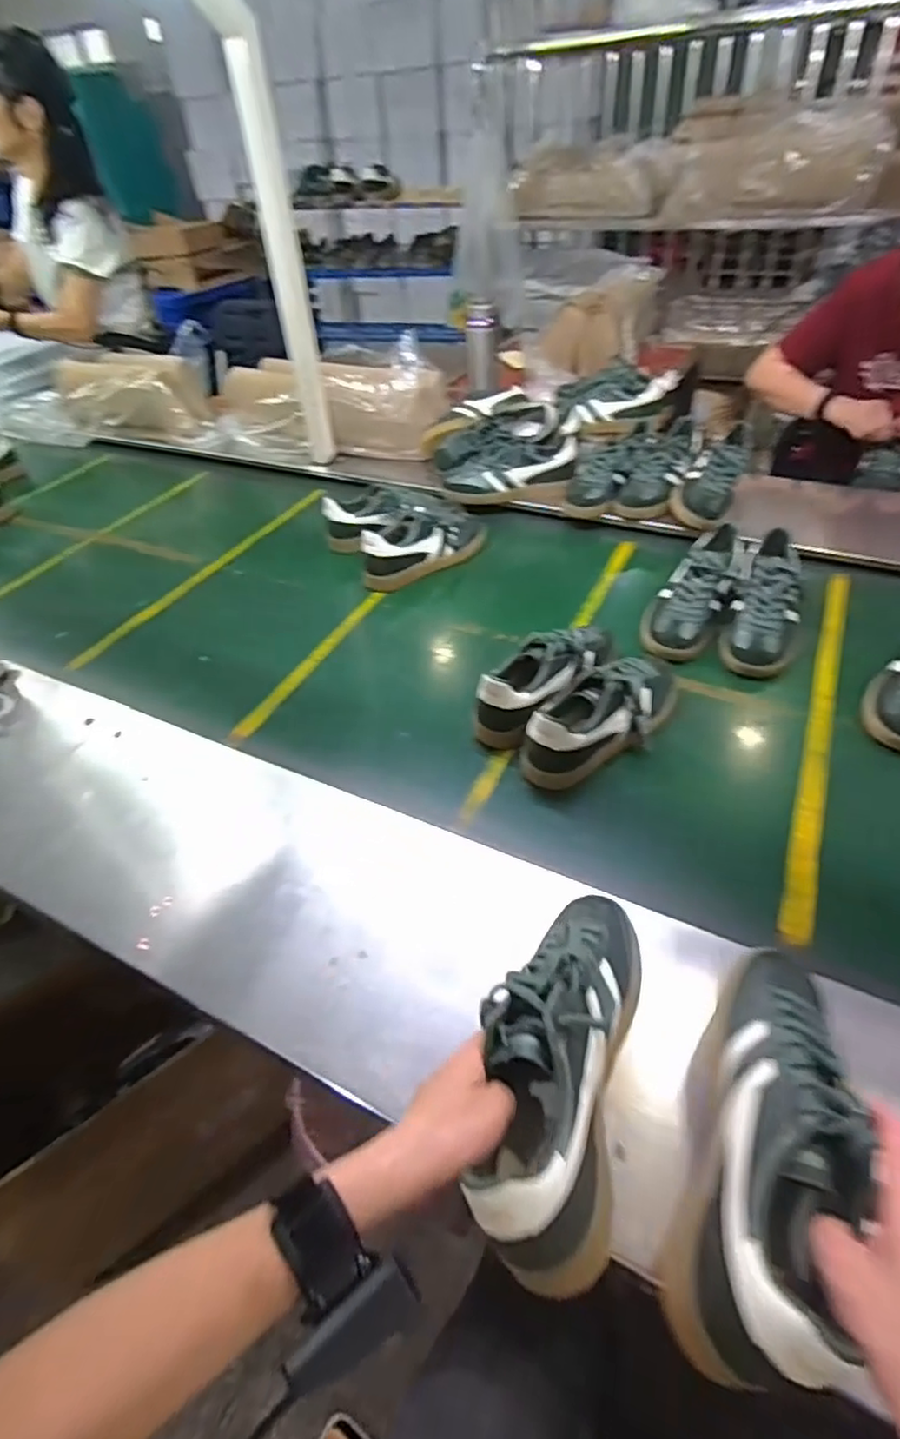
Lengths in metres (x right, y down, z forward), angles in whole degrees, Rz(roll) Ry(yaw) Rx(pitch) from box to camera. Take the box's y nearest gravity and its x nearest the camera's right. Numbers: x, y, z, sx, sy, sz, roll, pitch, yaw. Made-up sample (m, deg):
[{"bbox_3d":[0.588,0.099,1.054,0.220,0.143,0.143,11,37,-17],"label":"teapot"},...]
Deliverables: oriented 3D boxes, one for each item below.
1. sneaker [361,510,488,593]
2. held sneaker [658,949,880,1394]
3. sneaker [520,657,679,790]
[{"bbox_3d":[-0.057,-0.318,1.143,0.253,0.099,0.101,-28,49,-22],"label":"sneaker"},{"bbox_3d":[0.208,0.269,0.421,0.087,0.118,0.258,16,38,21],"label":"held sneaker"},{"bbox_3d":[0.197,-0.009,0.787,0.240,0.095,0.091,-33,51,-26],"label":"sneaker"}]

